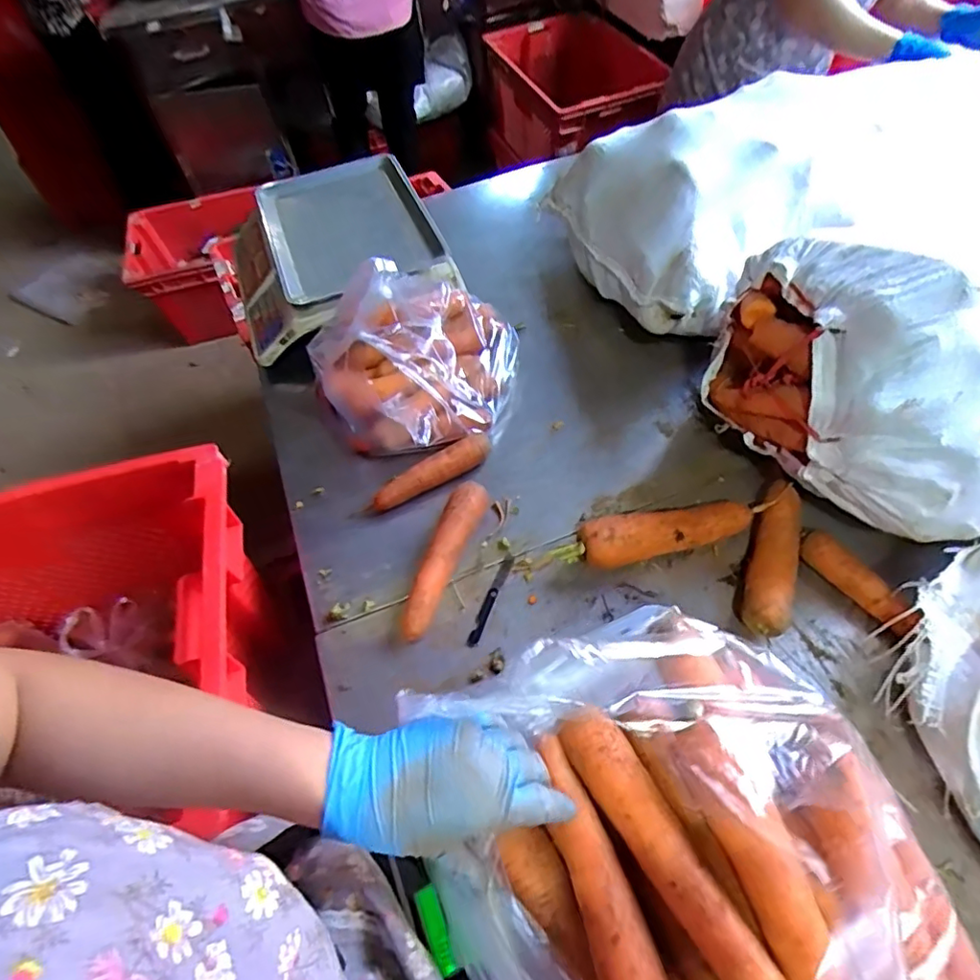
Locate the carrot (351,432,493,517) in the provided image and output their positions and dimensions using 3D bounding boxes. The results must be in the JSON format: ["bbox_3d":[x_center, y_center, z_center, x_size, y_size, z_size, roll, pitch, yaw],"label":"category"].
[{"bbox_3d":[-0.079,-0.016,0.727,0.180,0.038,0.038,-25,58,-11],"label":"carrot"}]

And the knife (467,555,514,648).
[{"bbox_3d":[0.001,0.125,0.654,0.015,0.005,0.114,17,60,16],"label":"knife"}]

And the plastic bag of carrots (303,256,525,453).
[{"bbox_3d":[-0.087,-0.171,0.722,0.269,0.232,0.208,-17,57,-6],"label":"plastic bag of carrots"}]

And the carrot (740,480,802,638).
[{"bbox_3d":[0.306,0.073,0.628,0.047,0.047,0.187,17,60,16],"label":"carrot"}]

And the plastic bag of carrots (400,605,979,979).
[{"bbox_3d":[0.114,0.214,0.346,0.273,0.108,0.250,-17,57,-7],"label":"plastic bag of carrots"}]

